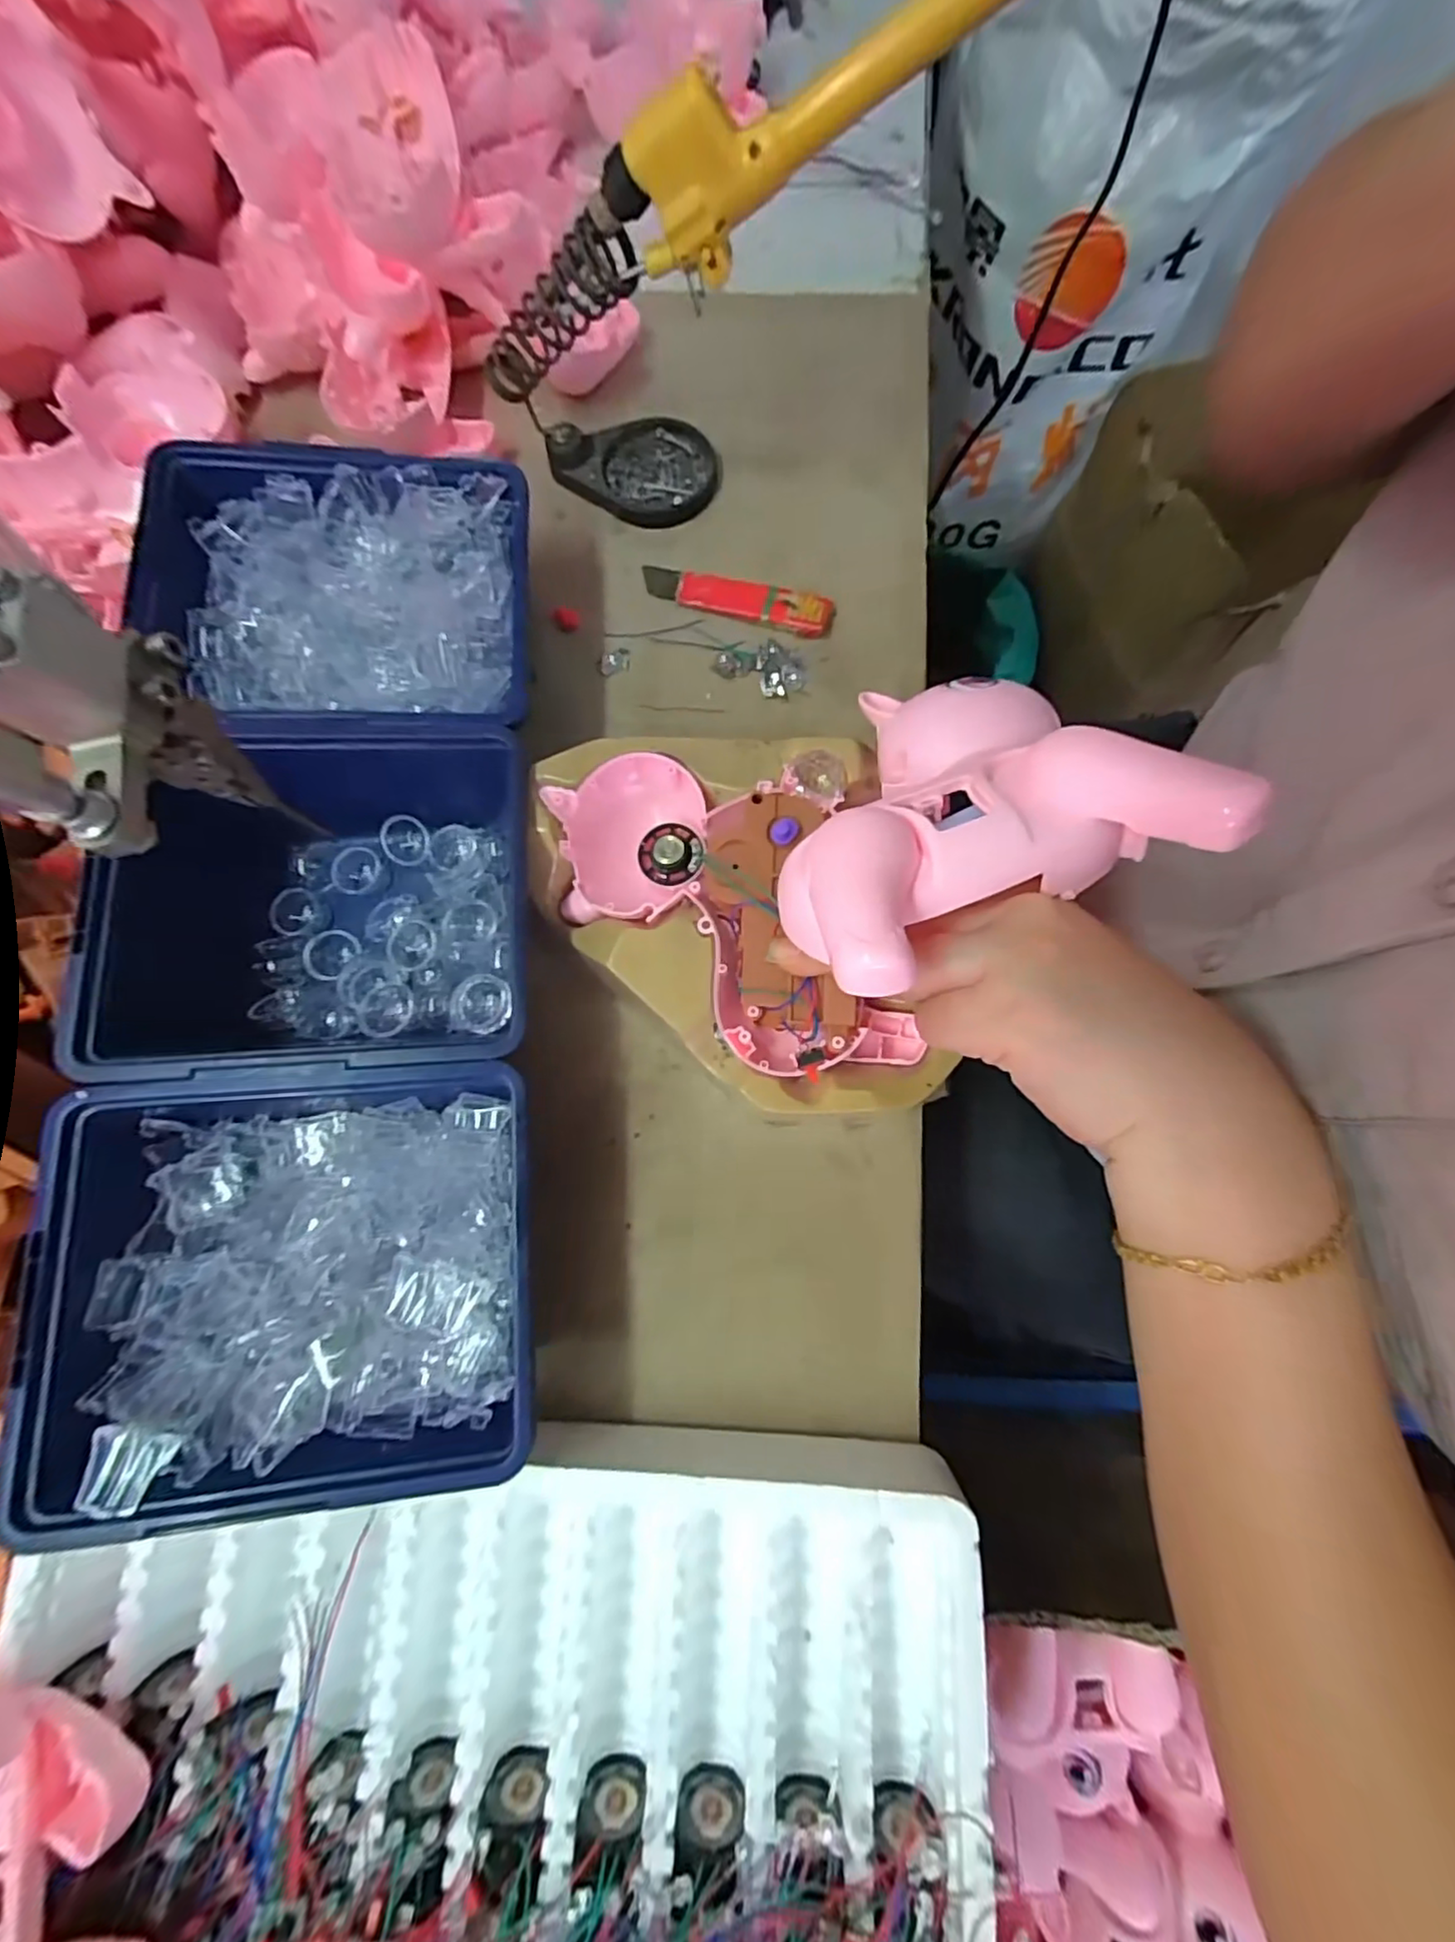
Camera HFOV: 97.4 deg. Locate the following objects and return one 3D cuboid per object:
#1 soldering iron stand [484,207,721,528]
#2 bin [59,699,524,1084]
[{"bbox_3d":[-0.065,-0.298,0.324,0.111,0.099,0.066,-7,77,2],"label":"soldering iron stand"},{"bbox_3d":[-0.164,-0.030,0.284,0.155,0.070,0.151,-5,78,2],"label":"bin"}]

